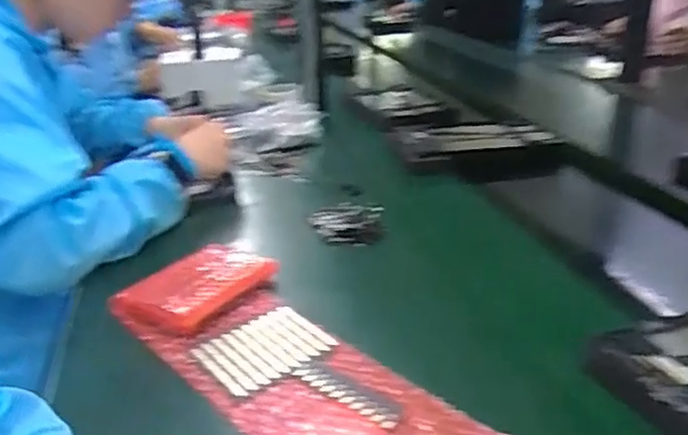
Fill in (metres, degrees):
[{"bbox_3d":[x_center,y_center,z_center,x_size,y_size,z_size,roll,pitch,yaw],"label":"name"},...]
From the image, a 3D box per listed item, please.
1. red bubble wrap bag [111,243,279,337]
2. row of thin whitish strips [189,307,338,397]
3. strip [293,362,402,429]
[{"bbox_3d":[-0.143,0.069,0.613,0.087,0.027,0.135,19,32,38],"label":"red bubble wrap bag"},{"bbox_3d":[-0.067,0.112,0.536,0.099,0.006,0.084,-19,30,-34],"label":"row of thin whitish strips"},{"bbox_3d":[0.003,0.132,0.480,0.098,0.004,0.023,18,30,38],"label":"strip"}]

